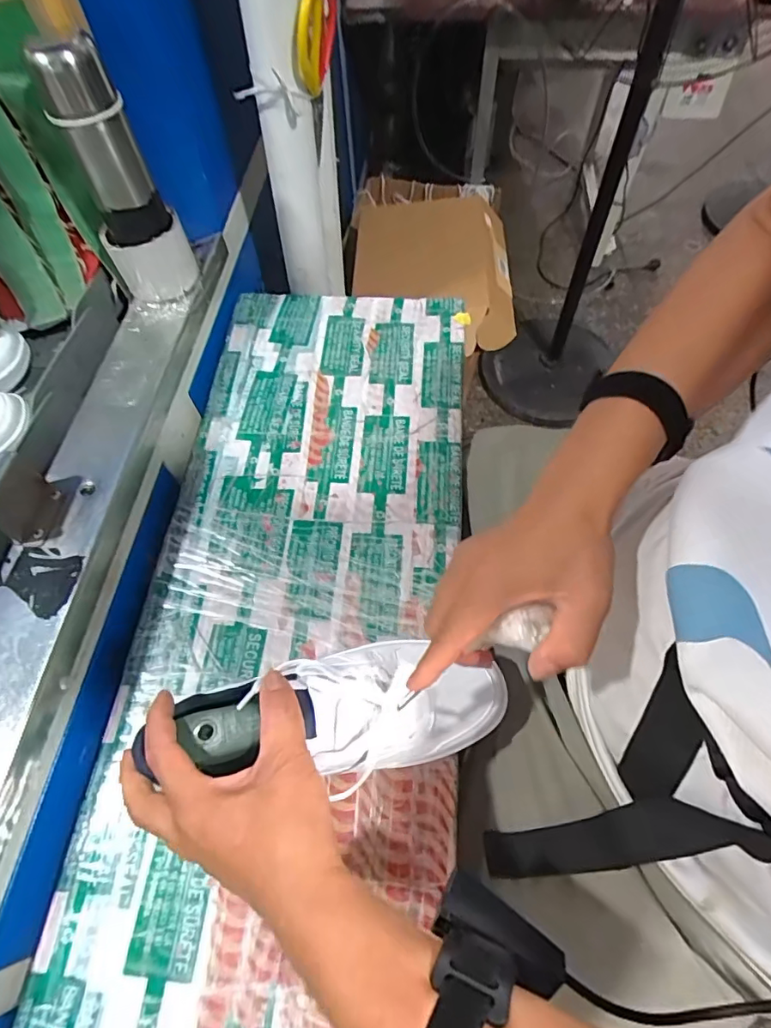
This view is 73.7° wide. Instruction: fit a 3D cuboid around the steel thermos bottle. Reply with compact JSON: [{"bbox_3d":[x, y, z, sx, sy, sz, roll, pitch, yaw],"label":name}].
[{"bbox_3d":[-0.279,-0.348,0.538,0.085,0.220,0.105,-27,65,-12],"label":"steel thermos bottle"}]

